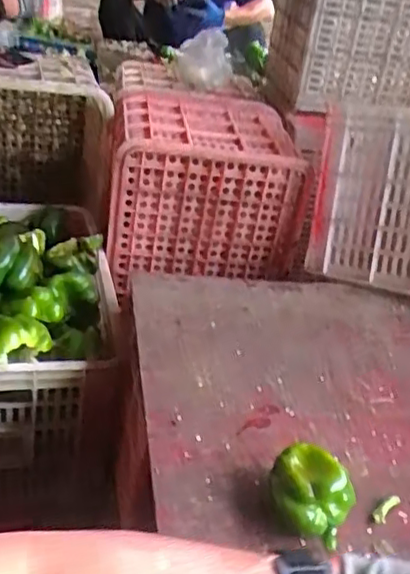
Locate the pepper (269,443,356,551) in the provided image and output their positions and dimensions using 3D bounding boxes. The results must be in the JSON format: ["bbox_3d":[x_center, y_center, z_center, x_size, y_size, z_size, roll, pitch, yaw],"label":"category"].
[{"bbox_3d":[0.102,0.202,0.619,0.079,0.058,0.076,8,30,-5],"label":"pepper"}]

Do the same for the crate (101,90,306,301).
[{"bbox_3d":[-0.013,-0.239,1.348,0.348,0.246,0.486,5,31,-9],"label":"crate"}]

